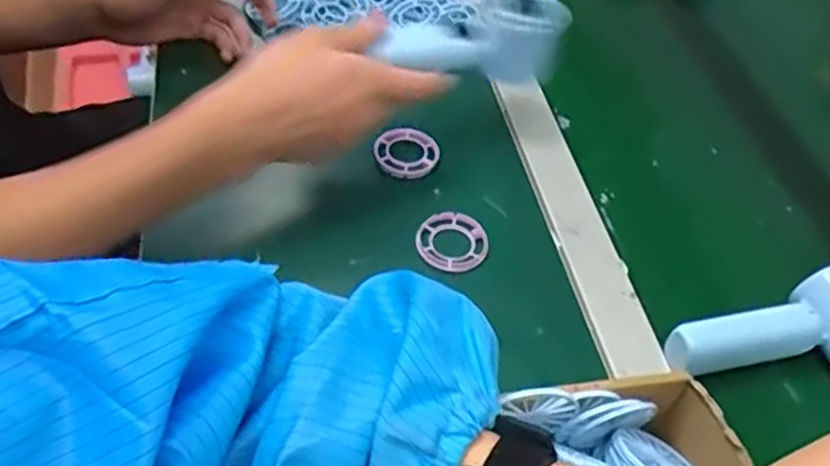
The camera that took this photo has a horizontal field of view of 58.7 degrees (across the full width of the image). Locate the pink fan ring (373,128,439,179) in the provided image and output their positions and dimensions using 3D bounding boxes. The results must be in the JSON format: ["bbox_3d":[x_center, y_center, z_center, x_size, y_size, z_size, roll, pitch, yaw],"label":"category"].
[{"bbox_3d":[-0.007,-0.066,0.606,0.052,0.008,0.048,17,59,6],"label":"pink fan ring"}]

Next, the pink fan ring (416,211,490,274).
[{"bbox_3d":[0.027,0.007,0.545,0.054,0.009,0.052,2,47,-2],"label":"pink fan ring"}]

